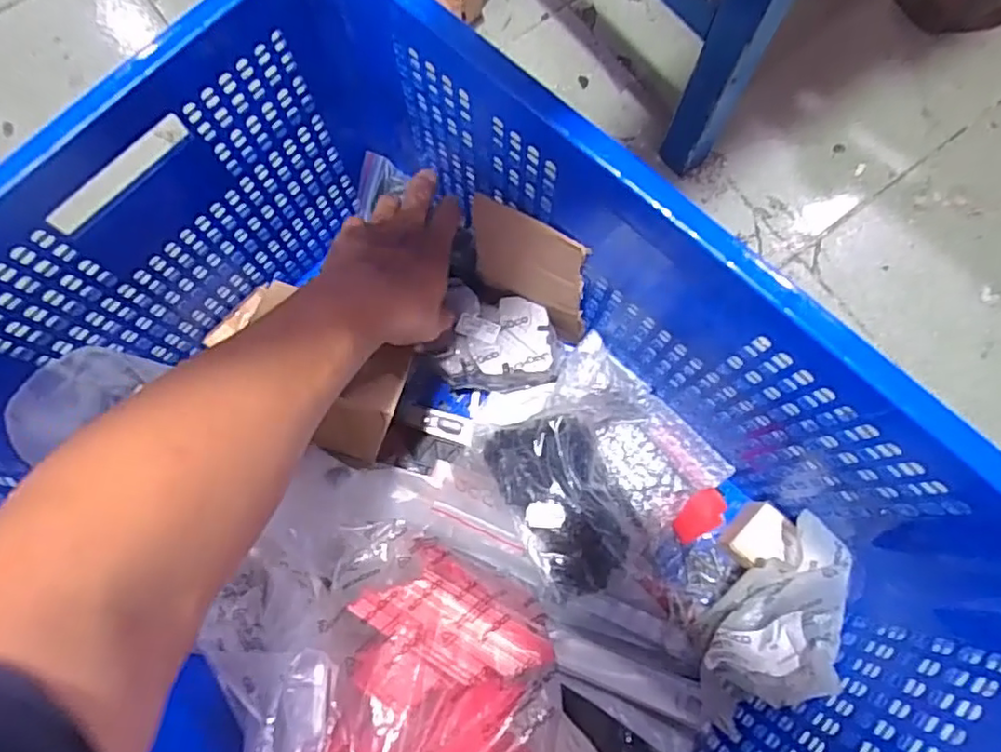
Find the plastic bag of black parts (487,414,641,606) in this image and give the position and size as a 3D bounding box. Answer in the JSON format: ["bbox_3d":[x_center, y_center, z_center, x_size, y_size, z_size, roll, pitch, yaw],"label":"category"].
[{"bbox_3d":[0.056,0.104,0.527,0.095,0.058,0.149,-28,78,-5],"label":"plastic bag of black parts"}]

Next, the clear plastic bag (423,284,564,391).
[{"bbox_3d":[-0.001,-0.031,0.578,0.110,0.050,0.081,8,77,3],"label":"clear plastic bag"}]

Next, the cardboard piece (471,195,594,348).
[{"bbox_3d":[0.025,-0.087,0.526,0.103,0.136,0.012,29,68,17],"label":"cardboard piece"}]

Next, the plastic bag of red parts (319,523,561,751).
[{"bbox_3d":[-0.039,0.187,0.376,0.145,0.031,0.186,14,46,-5],"label":"plastic bag of red parts"}]

